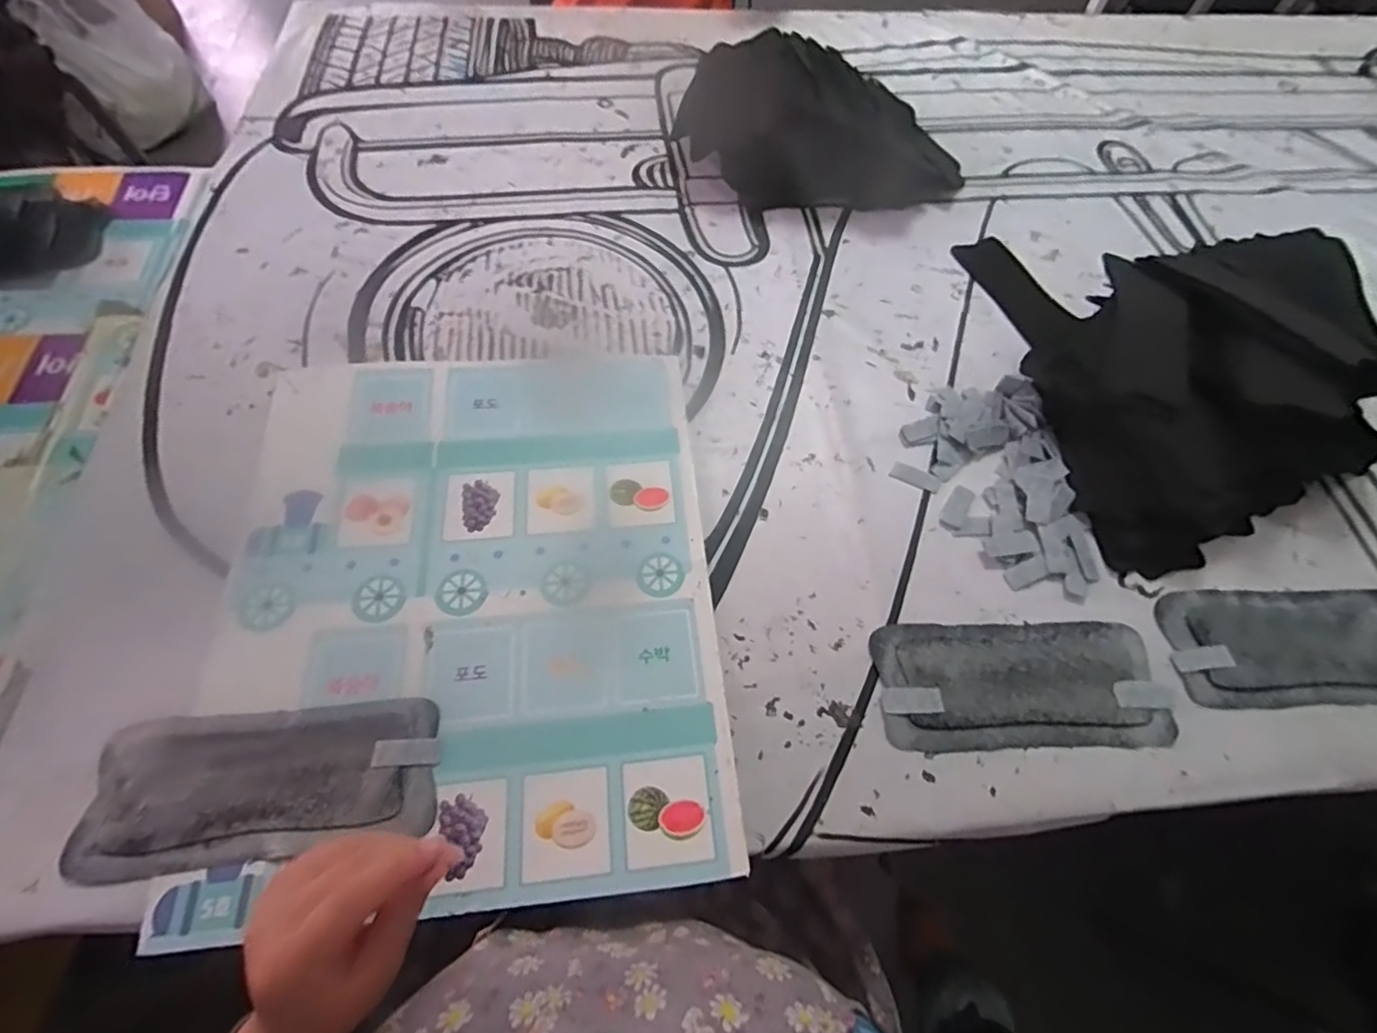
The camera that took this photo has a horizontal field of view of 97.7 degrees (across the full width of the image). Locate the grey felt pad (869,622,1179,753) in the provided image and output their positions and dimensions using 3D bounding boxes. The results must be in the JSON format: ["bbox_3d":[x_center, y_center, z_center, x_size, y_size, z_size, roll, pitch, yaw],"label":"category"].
[{"bbox_3d":[0.269,0.134,0.488,0.233,0.010,0.098,0,62,-4],"label":"grey felt pad"}]

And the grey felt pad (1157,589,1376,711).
[{"bbox_3d":[0.529,0.110,0.518,0.235,0.013,0.098,-1,62,-4],"label":"grey felt pad"}]

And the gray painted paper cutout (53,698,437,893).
[{"bbox_3d":[-0.296,0.185,0.420,0.228,0.006,0.098,-5,63,-6],"label":"gray painted paper cutout"}]

